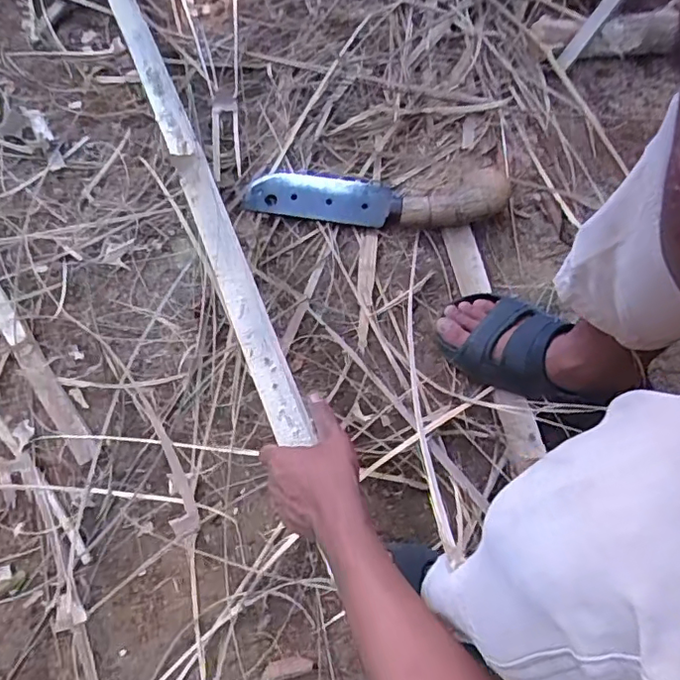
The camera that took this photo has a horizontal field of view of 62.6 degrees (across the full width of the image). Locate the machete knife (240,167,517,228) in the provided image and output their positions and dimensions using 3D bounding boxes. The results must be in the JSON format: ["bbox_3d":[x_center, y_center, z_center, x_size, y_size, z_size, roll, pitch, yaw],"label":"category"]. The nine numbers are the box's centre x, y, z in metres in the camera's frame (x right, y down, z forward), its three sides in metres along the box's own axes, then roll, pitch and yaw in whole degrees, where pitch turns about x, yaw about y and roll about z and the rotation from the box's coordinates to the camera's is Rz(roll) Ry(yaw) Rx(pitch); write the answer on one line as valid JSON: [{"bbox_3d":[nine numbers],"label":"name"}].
[{"bbox_3d":[0.050,-0.213,0.810,0.379,0.051,0.094,3,71,3],"label":"machete knife"}]

